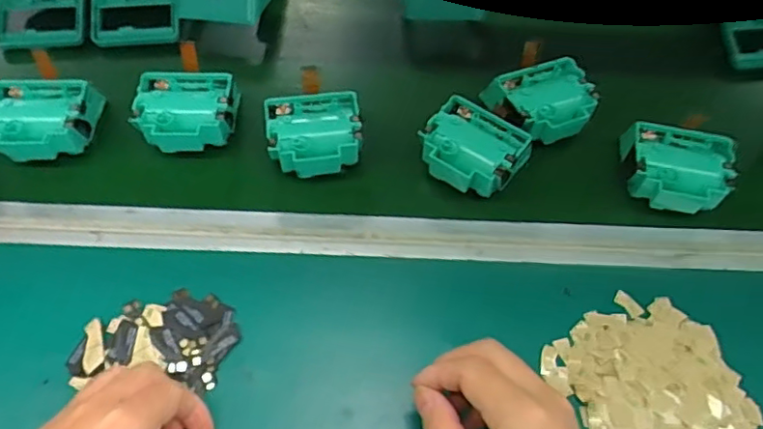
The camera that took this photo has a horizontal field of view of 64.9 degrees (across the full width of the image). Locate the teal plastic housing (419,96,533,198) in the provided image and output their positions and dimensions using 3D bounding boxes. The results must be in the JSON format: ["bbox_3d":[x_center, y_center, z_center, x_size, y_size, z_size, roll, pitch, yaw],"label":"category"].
[{"bbox_3d":[0.071,-0.050,0.479,0.074,0.036,0.066,36,68,19],"label":"teal plastic housing"}]

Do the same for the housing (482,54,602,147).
[{"bbox_3d":[0.132,-0.089,0.507,0.087,0.038,0.069,-14,62,-5],"label":"housing"}]

